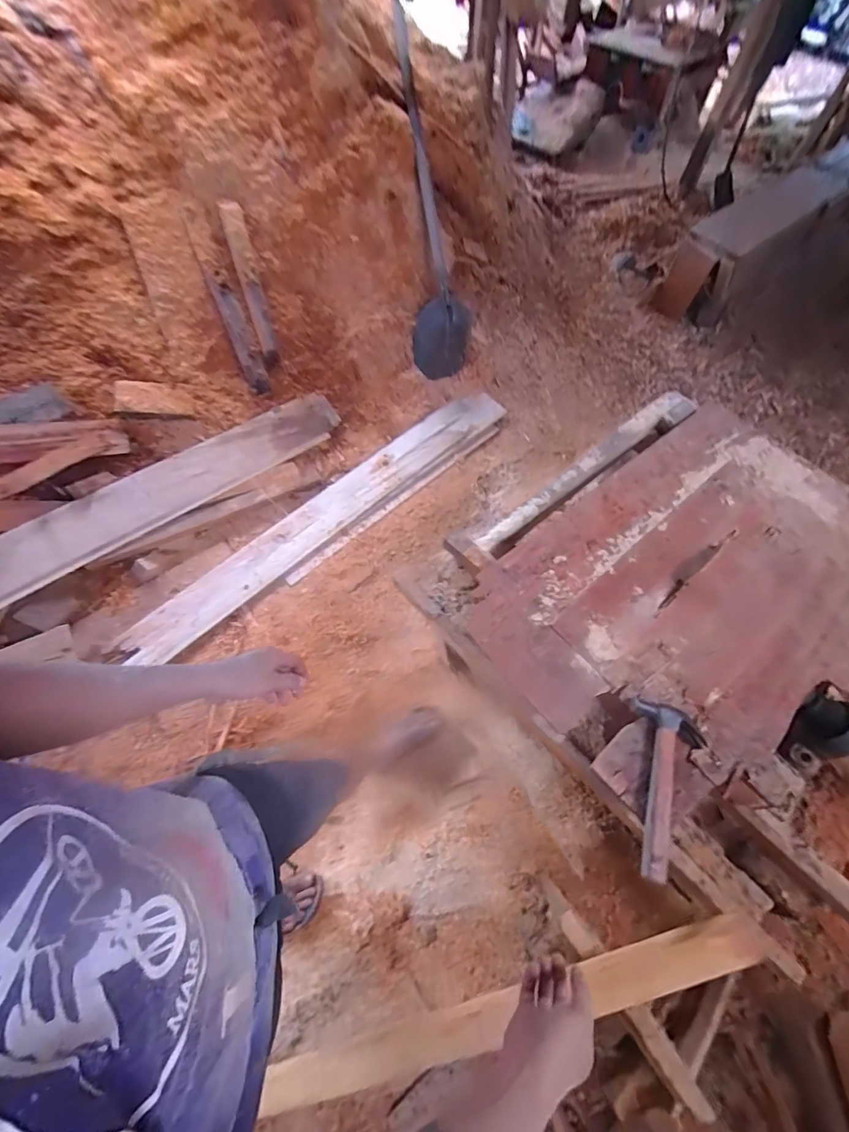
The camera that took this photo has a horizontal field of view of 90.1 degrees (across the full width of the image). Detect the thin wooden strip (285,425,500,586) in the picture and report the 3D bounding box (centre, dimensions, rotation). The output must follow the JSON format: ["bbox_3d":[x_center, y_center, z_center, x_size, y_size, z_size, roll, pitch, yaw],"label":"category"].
[{"bbox_3d":[-0.075,-0.282,1.682,1.101,0.024,0.052,-40,69,-22],"label":"thin wooden strip"}]

